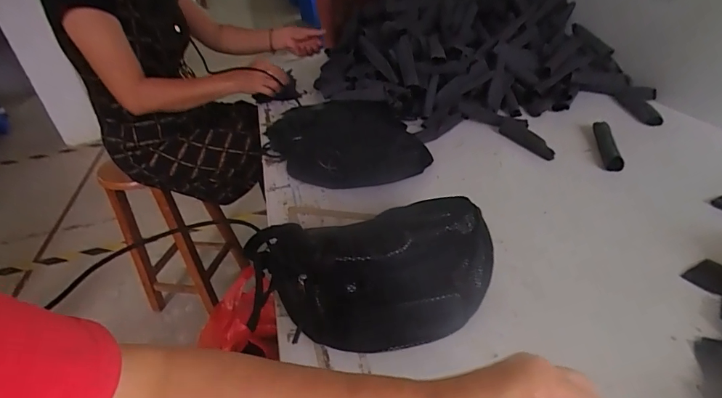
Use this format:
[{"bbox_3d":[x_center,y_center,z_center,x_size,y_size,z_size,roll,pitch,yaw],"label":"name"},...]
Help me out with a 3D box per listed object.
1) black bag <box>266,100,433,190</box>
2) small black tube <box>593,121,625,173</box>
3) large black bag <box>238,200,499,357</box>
[{"bbox_3d":[-0.041,-0.136,0.903,0.302,0.064,0.424,-16,35,-13],"label":"black bag"},{"bbox_3d":[0.455,-0.104,0.768,0.029,0.025,0.155,4,35,17],"label":"small black tube"},{"bbox_3d":[0.022,0.083,0.483,0.264,0.124,0.134,-13,34,-9],"label":"large black bag"}]

